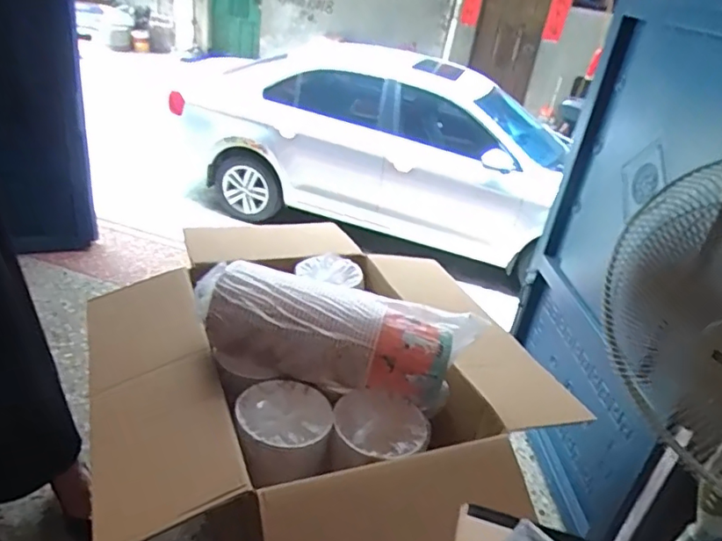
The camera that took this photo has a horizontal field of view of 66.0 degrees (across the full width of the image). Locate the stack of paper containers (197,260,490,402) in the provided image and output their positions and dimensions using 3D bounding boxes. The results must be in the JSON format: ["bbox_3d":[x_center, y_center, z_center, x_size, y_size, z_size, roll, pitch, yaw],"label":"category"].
[{"bbox_3d":[-0.040,0.114,1.013,0.525,0.154,0.143,8,30,-2],"label":"stack of paper containers"}]

